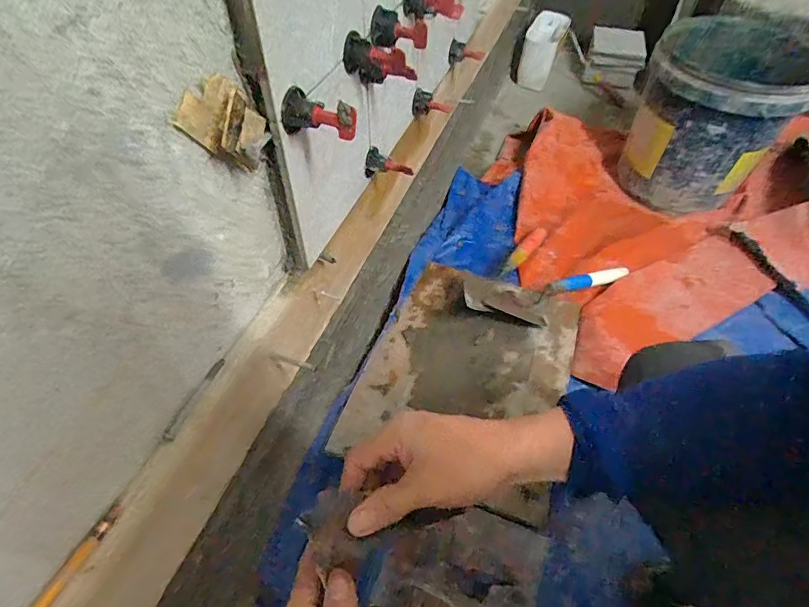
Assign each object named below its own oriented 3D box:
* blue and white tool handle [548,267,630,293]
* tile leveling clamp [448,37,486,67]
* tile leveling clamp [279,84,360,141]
[{"bbox_3d":[0.368,-0.048,0.909,0.184,0.026,0.028,-13,55,-15],"label":"blue and white tool handle"},{"bbox_3d":[0.091,-0.367,0.677,0.053,0.030,0.027,7,52,4],"label":"tile leveling clamp"},{"bbox_3d":[-0.058,-0.133,0.327,0.050,0.025,0.027,16,53,11],"label":"tile leveling clamp"}]

